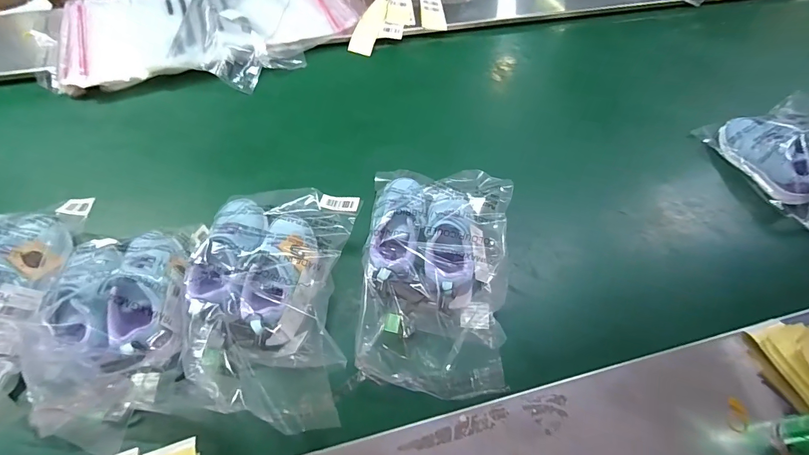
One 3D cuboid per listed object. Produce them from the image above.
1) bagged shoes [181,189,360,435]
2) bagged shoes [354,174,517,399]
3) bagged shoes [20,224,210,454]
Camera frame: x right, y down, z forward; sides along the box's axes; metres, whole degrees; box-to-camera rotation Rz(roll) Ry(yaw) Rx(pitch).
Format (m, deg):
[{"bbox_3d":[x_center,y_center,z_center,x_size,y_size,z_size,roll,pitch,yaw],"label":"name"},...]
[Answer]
[{"bbox_3d":[-0.165,0.091,0.475,0.185,0.095,0.276,2,54,-1],"label":"bagged shoes"},{"bbox_3d":[0.045,0.043,0.501,0.187,0.071,0.311,6,54,2],"label":"bagged shoes"},{"bbox_3d":[-0.343,0.109,0.452,0.186,0.091,0.249,-4,55,-5],"label":"bagged shoes"}]

